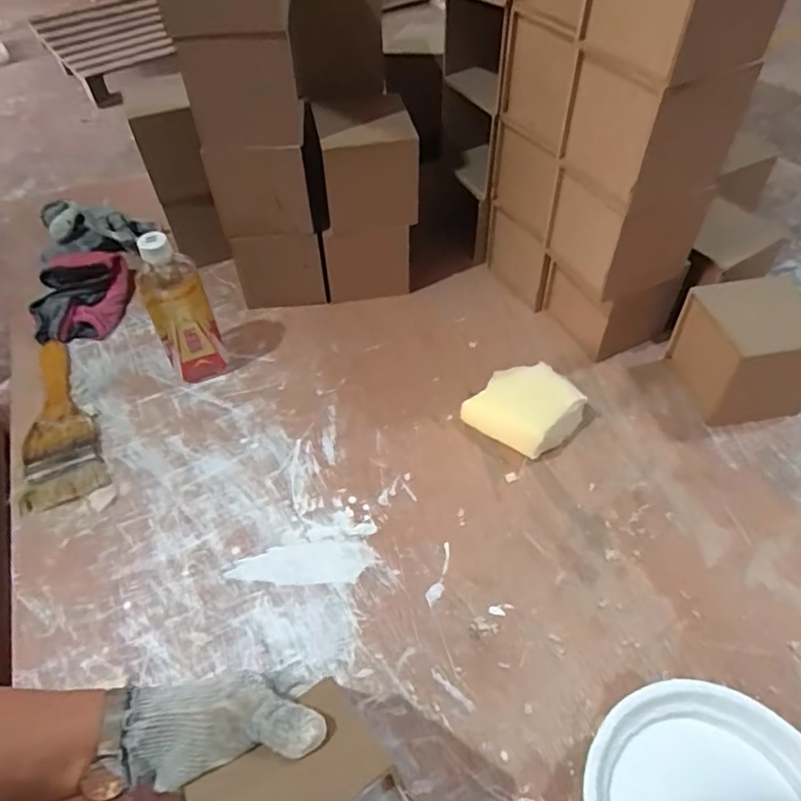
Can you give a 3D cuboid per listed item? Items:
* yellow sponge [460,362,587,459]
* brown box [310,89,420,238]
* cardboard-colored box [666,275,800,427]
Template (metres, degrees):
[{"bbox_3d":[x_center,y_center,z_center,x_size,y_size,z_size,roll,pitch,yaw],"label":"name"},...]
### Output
[{"bbox_3d":[0.137,0.006,0.647,0.105,0.047,0.098,34,59,27],"label":"yellow sponge"},{"bbox_3d":[-0.046,-0.294,0.718,0.110,0.114,0.139,-10,49,-6],"label":"brown box"},{"bbox_3d":[0.380,-0.056,0.652,0.106,0.108,0.121,-8,50,-4],"label":"cardboard-colored box"}]

